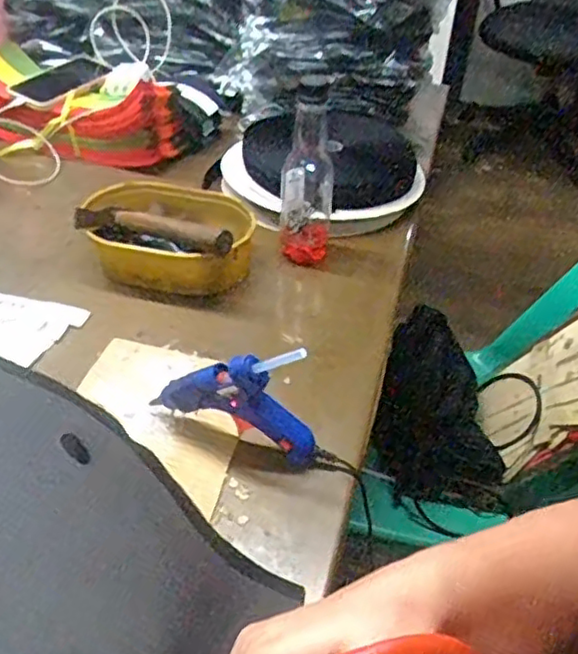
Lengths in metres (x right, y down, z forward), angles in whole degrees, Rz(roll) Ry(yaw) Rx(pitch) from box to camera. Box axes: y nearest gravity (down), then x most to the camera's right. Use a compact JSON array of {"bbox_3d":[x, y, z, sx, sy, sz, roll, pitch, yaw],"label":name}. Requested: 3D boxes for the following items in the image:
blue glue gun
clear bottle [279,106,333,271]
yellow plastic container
[{"bbox_3d":[-0.043,0.055,0.517,0.131,0.113,0.027,18,43,18],"label":"blue glue gun"},{"bbox_3d":[0.020,-0.158,0.725,0.059,0.182,0.049,3,40,1],"label":"clear bottle"},{"bbox_3d":[-0.130,-0.104,0.721,0.190,0.058,0.131,8,41,7],"label":"yellow plastic container"}]

